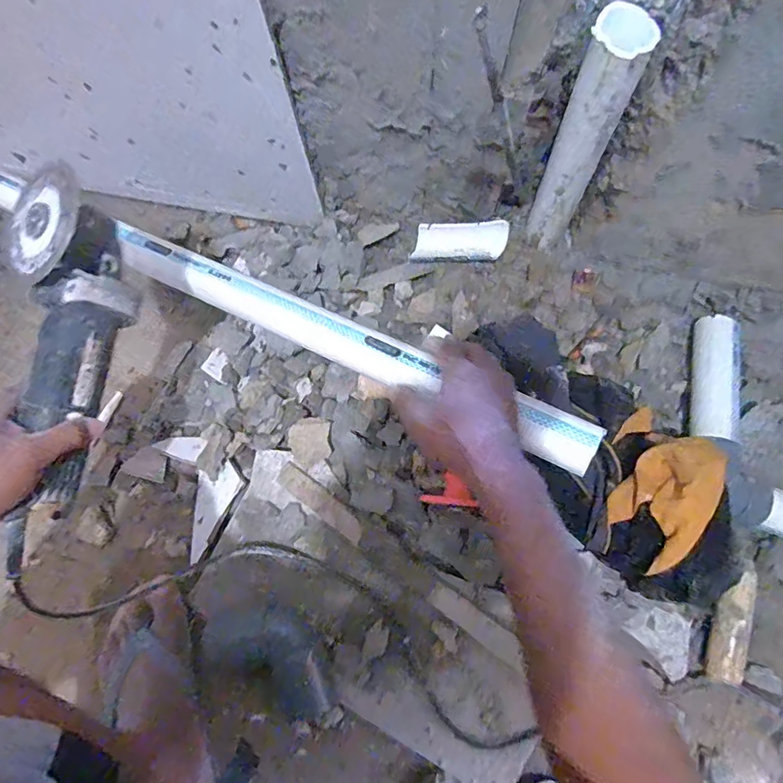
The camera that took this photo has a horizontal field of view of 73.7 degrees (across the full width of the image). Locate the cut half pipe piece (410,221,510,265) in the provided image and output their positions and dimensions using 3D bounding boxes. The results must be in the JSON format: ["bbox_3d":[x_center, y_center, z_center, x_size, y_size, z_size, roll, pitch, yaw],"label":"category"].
[{"bbox_3d":[0.086,-0.186,0.656,0.116,0.023,0.054,-1,78,15],"label":"cut half pipe piece"}]

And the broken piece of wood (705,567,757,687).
[{"bbox_3d":[0.360,0.248,0.557,0.028,0.034,0.116,15,77,5],"label":"broken piece of wood"}]

